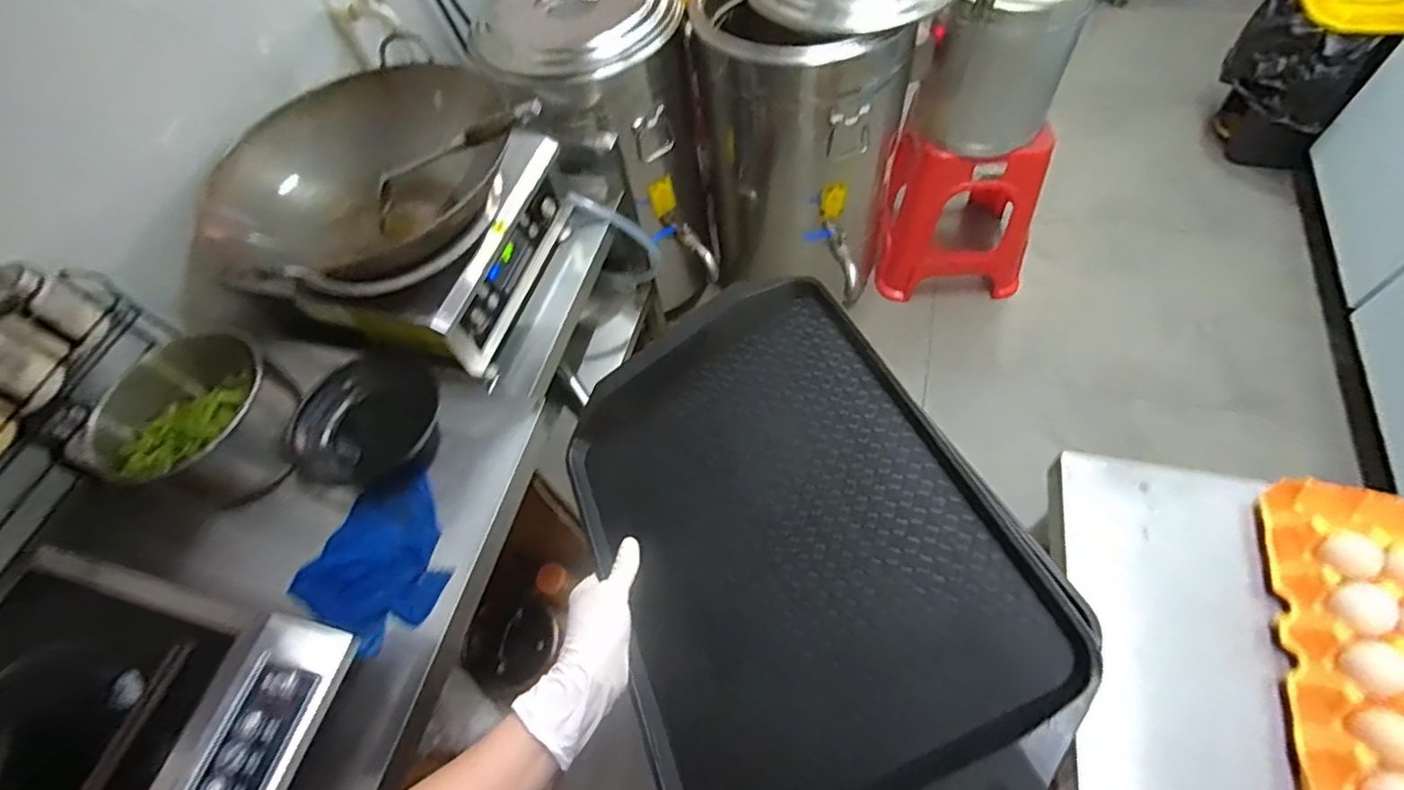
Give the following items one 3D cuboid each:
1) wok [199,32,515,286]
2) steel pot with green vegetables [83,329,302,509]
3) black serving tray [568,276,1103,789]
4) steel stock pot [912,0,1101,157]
[{"bbox_3d":[-0.484,-0.308,0.932,0.394,0.173,0.442,29,65,20],"label":"wok"},{"bbox_3d":[-0.619,0.038,0.767,0.199,0.129,0.196,-2,59,4],"label":"steel pot with green vegetables"},{"bbox_3d":[0.049,0.105,0.468,0.290,0.034,0.412,-37,52,12],"label":"black serving tray"},{"bbox_3d":[0.636,-0.741,1.287,0.280,0.349,0.292,-2,59,4],"label":"steel stock pot"}]

